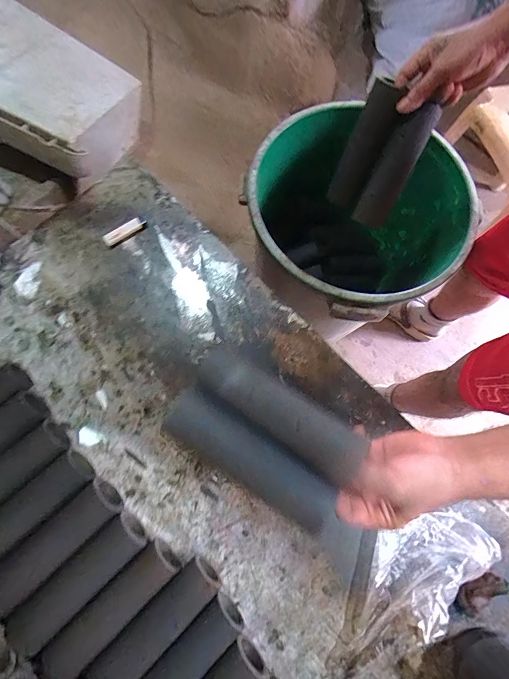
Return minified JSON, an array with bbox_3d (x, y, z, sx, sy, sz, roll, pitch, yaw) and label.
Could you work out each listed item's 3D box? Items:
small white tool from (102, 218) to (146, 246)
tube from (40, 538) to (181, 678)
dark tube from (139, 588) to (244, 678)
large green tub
[{"bbox_3d":[-0.230,-0.192,0.585,0.077,0.010,0.022,-35,80,-6],"label":"small white tool"},{"bbox_3d":[-0.185,0.353,0.434,0.186,0.046,0.057,-42,81,-9],"label":"tube"},{"bbox_3d":[-0.097,0.417,0.425,0.193,0.044,0.058,-41,81,-9],"label":"dark tube"},{"bbox_3d":[0.203,-0.237,0.802,0.415,0.360,0.429,0,78,1],"label":"large green tub"}]

